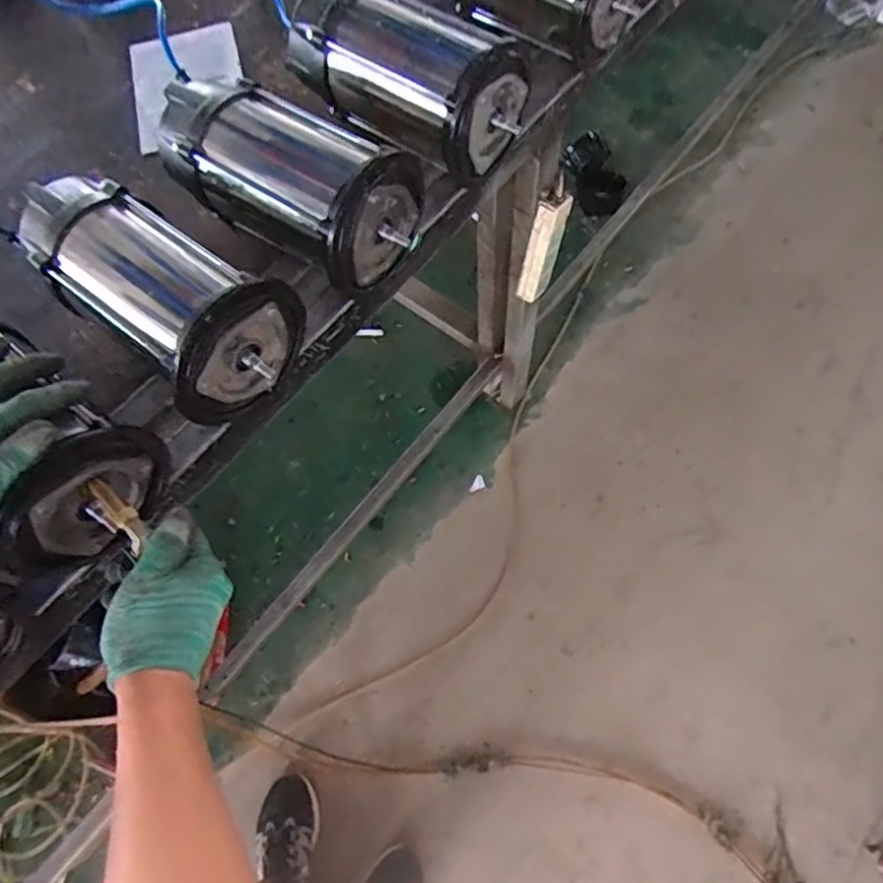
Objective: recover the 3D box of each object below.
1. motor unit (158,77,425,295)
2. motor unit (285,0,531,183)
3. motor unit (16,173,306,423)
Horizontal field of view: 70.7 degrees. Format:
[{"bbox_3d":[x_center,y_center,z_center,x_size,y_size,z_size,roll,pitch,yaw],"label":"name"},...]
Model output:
[{"bbox_3d":[-0.154,-0.266,0.627,0.269,0.121,0.126,36,73,17],"label":"motor unit"},{"bbox_3d":[-0.035,-0.399,0.673,0.238,0.121,0.127,41,74,18],"label":"motor unit"},{"bbox_3d":[-0.259,-0.142,0.580,0.274,0.124,0.138,38,73,17],"label":"motor unit"}]

